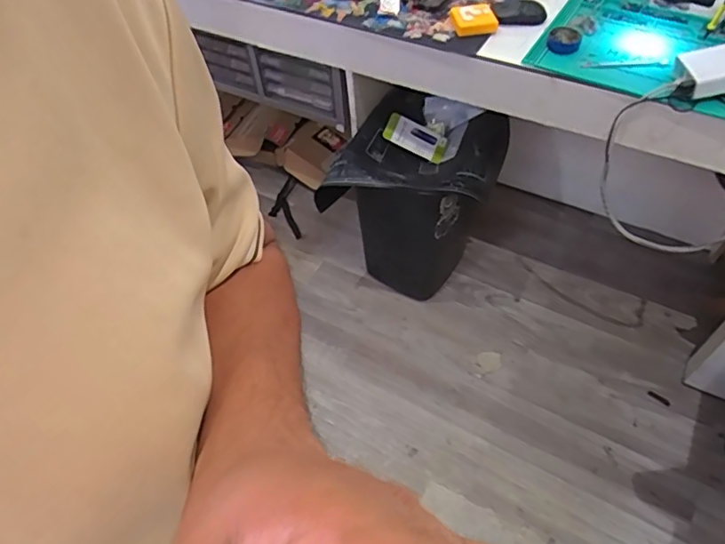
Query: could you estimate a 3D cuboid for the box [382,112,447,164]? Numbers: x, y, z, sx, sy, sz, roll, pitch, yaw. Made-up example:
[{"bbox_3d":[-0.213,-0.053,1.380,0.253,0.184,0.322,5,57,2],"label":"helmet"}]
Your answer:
[{"bbox_3d":[0.134,-0.338,1.353,0.162,0.025,0.081,25,81,-15],"label":"box"}]

